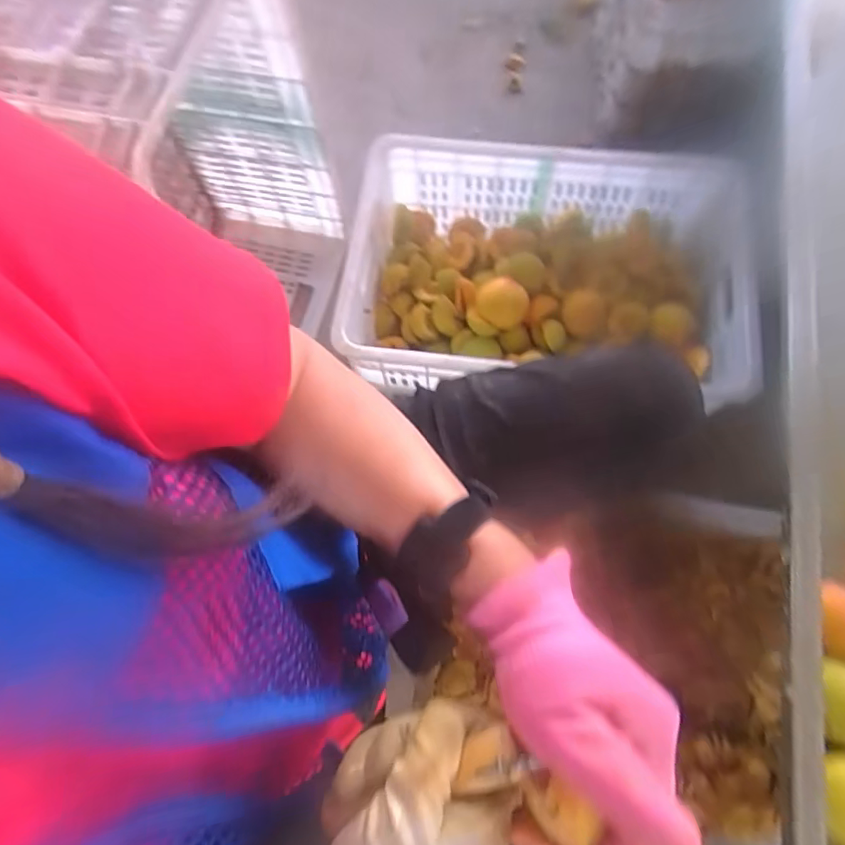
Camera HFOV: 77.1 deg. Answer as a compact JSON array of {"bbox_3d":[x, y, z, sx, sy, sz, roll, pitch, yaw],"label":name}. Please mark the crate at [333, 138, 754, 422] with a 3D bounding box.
[{"bbox_3d":[0.177,-0.205,0.780,0.536,0.172,0.361,6,72,4],"label":"crate"}]

